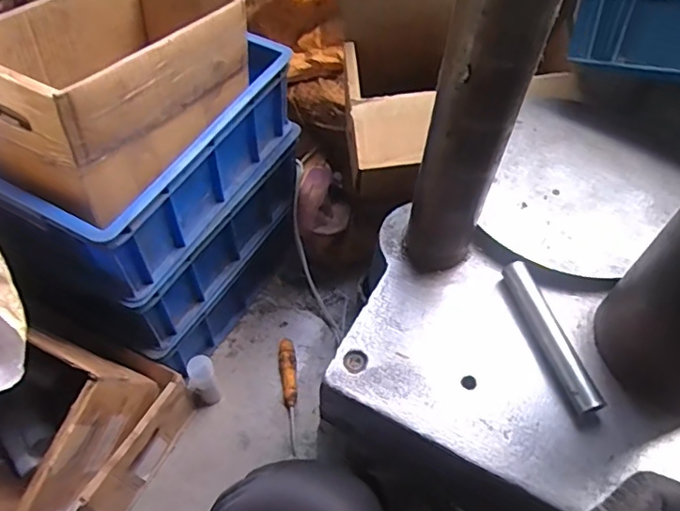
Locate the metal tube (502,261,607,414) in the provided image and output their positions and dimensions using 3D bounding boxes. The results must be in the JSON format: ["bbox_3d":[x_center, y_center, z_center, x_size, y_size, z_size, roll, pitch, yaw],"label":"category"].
[{"bbox_3d":[0.188,0.073,0.498,0.021,0.027,0.148,-12,56,-11],"label":"metal tube"}]

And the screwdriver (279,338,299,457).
[{"bbox_3d":[-0.081,0.229,0.915,0.028,0.027,0.196,-7,55,-8],"label":"screwdriver"}]

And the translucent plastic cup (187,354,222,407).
[{"bbox_3d":[-0.215,0.205,0.872,0.043,0.121,0.046,-16,57,-14],"label":"translucent plastic cup"}]

